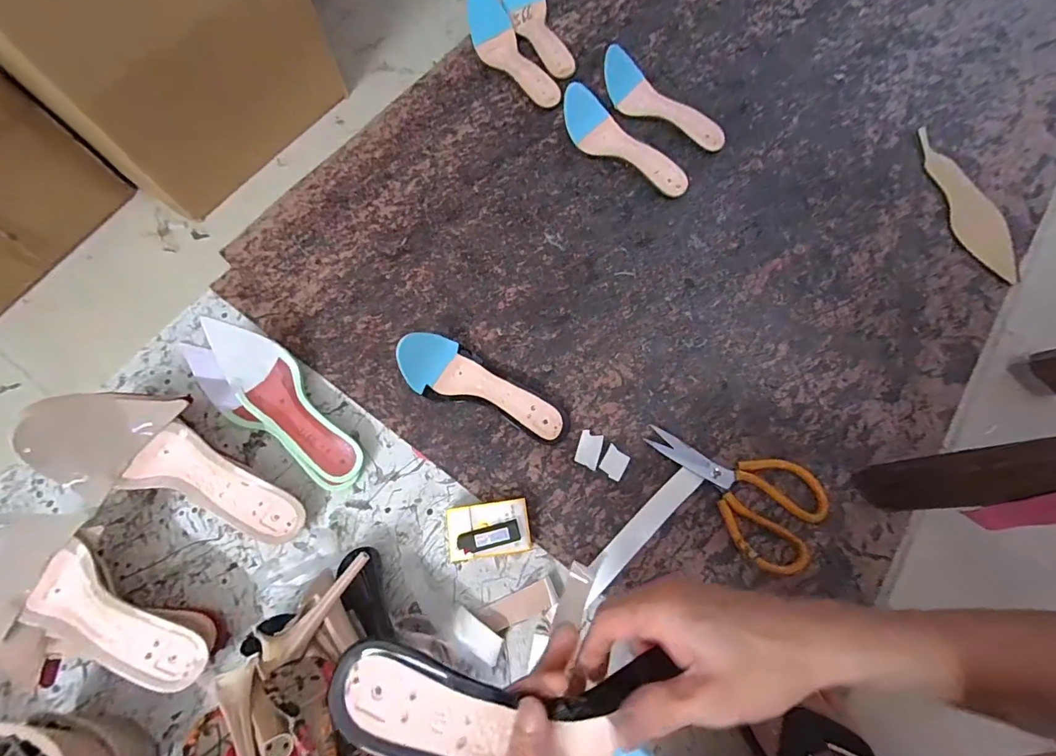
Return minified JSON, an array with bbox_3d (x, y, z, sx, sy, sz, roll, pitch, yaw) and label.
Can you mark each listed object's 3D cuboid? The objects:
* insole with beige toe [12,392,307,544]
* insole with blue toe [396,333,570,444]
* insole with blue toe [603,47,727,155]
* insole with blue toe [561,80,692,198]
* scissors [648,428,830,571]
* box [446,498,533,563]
[{"bbox_3d":[-0.360,0.096,0.472,0.261,0.048,0.118,30,72,-15],"label":"insole with beige toe"},{"bbox_3d":[-0.047,0.007,0.539,0.208,0.063,0.074,19,72,6],"label":"insole with blue toe"},{"bbox_3d":[0.212,-0.426,0.688,0.210,0.065,0.071,25,73,8],"label":"insole with blue toe"},{"bbox_3d":[0.143,-0.345,0.663,0.209,0.065,0.071,41,76,13],"label":"insole with blue toe"},{"bbox_3d":[0.237,0.127,0.525,0.209,0.013,0.122,30,73,10],"label":"scissors"},{"bbox_3d":[-0.043,0.169,0.504,0.089,0.030,0.055,-8,71,-3],"label":"box"}]

